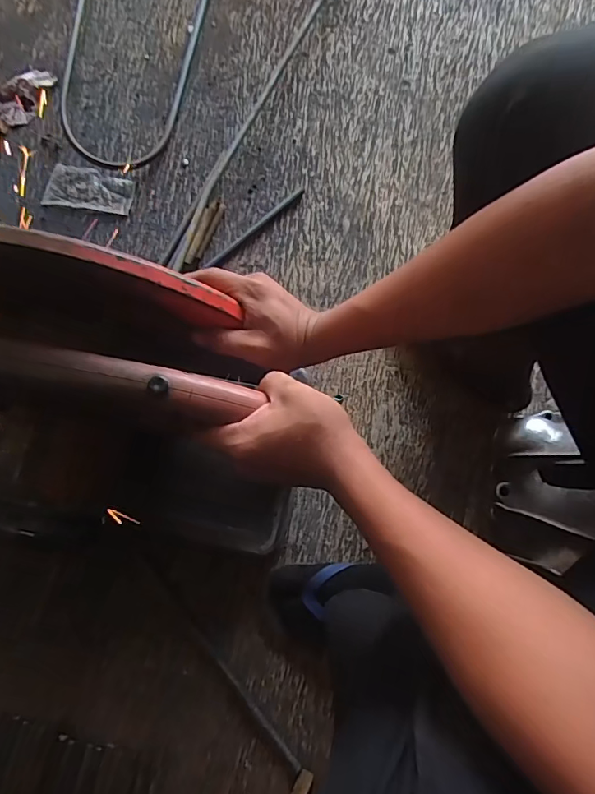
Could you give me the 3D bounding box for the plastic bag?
[{"bbox_3d":[-0.343,-0.346,0.794,0.142,0.006,0.074,10,77,3],"label":"plastic bag"}]

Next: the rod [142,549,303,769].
[{"bbox_3d":[-0.106,0.343,0.633,0.016,0.006,0.326,-39,80,-8],"label":"rod"}]

